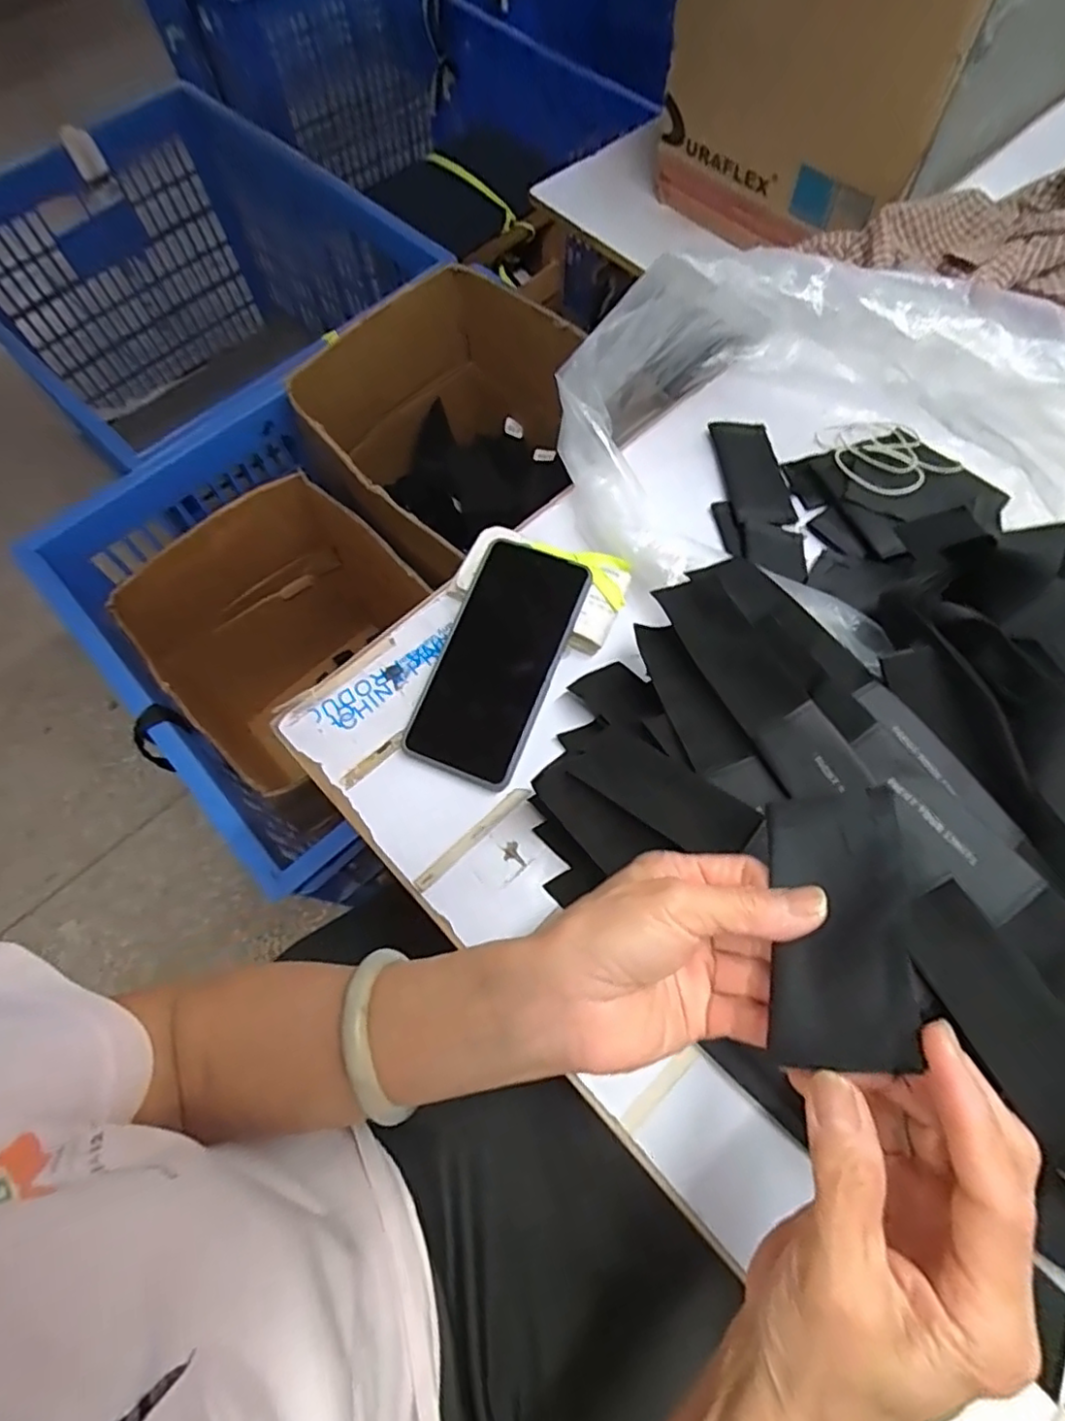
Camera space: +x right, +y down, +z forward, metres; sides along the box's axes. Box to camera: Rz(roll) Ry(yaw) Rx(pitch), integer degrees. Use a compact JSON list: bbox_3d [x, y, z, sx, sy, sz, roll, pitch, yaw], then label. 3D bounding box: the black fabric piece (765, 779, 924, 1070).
[{"bbox_3d":[0.113,0.077,0.238,0.048,0.008,0.102,-18,43,37],"label":"black fabric piece"}]

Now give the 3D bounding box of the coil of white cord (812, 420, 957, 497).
[{"bbox_3d":[0.278,-0.207,0.512,0.083,0.017,0.093,-27,69,-10],"label":"coil of white cord"}]

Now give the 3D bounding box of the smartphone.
[{"bbox_3d":[-0.024,-0.035,0.435,0.079,0.009,0.166,21,78,13],"label":"smartphone"}]

